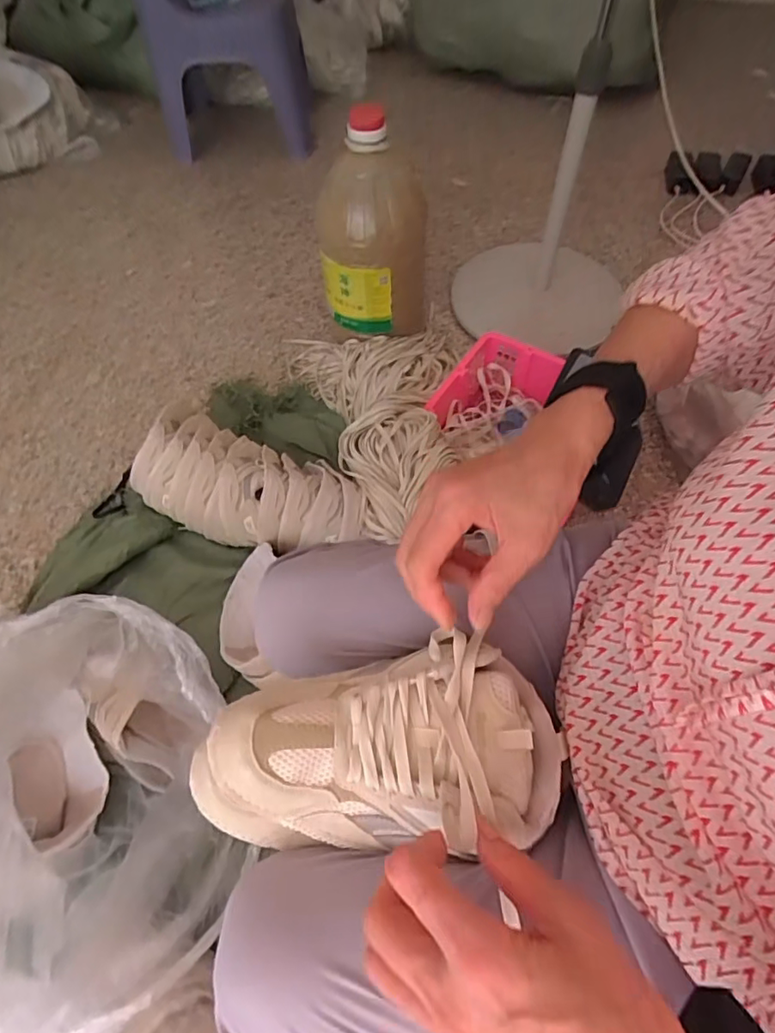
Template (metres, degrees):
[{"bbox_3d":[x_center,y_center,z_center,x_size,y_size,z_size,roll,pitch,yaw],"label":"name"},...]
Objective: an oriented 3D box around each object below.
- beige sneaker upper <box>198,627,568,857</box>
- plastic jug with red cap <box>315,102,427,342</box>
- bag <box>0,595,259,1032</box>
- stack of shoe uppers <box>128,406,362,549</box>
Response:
[{"bbox_3d":[-0.008,0.151,0.340,0.228,0.071,0.107,-9,60,2],"label":"beige sneaker upper"},{"bbox_3d":[-0.025,-0.543,1.062,0.198,0.414,0.195,-2,59,0],"label":"plastic jug with red cap"},{"bbox_3d":[-0.320,0.290,0.544,0.267,0.255,0.343,-6,59,-3],"label":"bag"},{"bbox_3d":[-0.220,-0.050,0.882,0.391,0.130,0.195,21,62,13],"label":"stack of shoe uppers"}]

